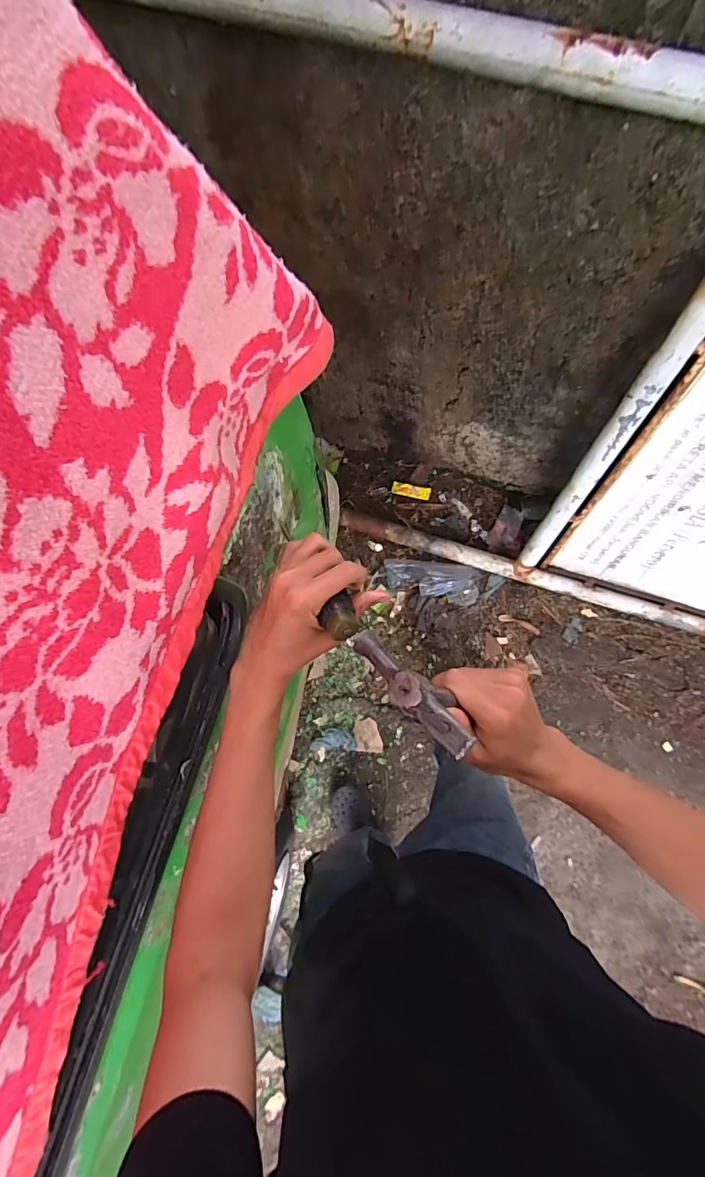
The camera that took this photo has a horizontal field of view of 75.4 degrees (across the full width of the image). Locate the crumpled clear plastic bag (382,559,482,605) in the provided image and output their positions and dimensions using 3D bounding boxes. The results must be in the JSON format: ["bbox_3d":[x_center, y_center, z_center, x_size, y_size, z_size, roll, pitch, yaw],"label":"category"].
[{"bbox_3d":[0.255,-0.031,1.475,0.301,0.047,0.111,13,71,4],"label":"crumpled clear plastic bag"}]

